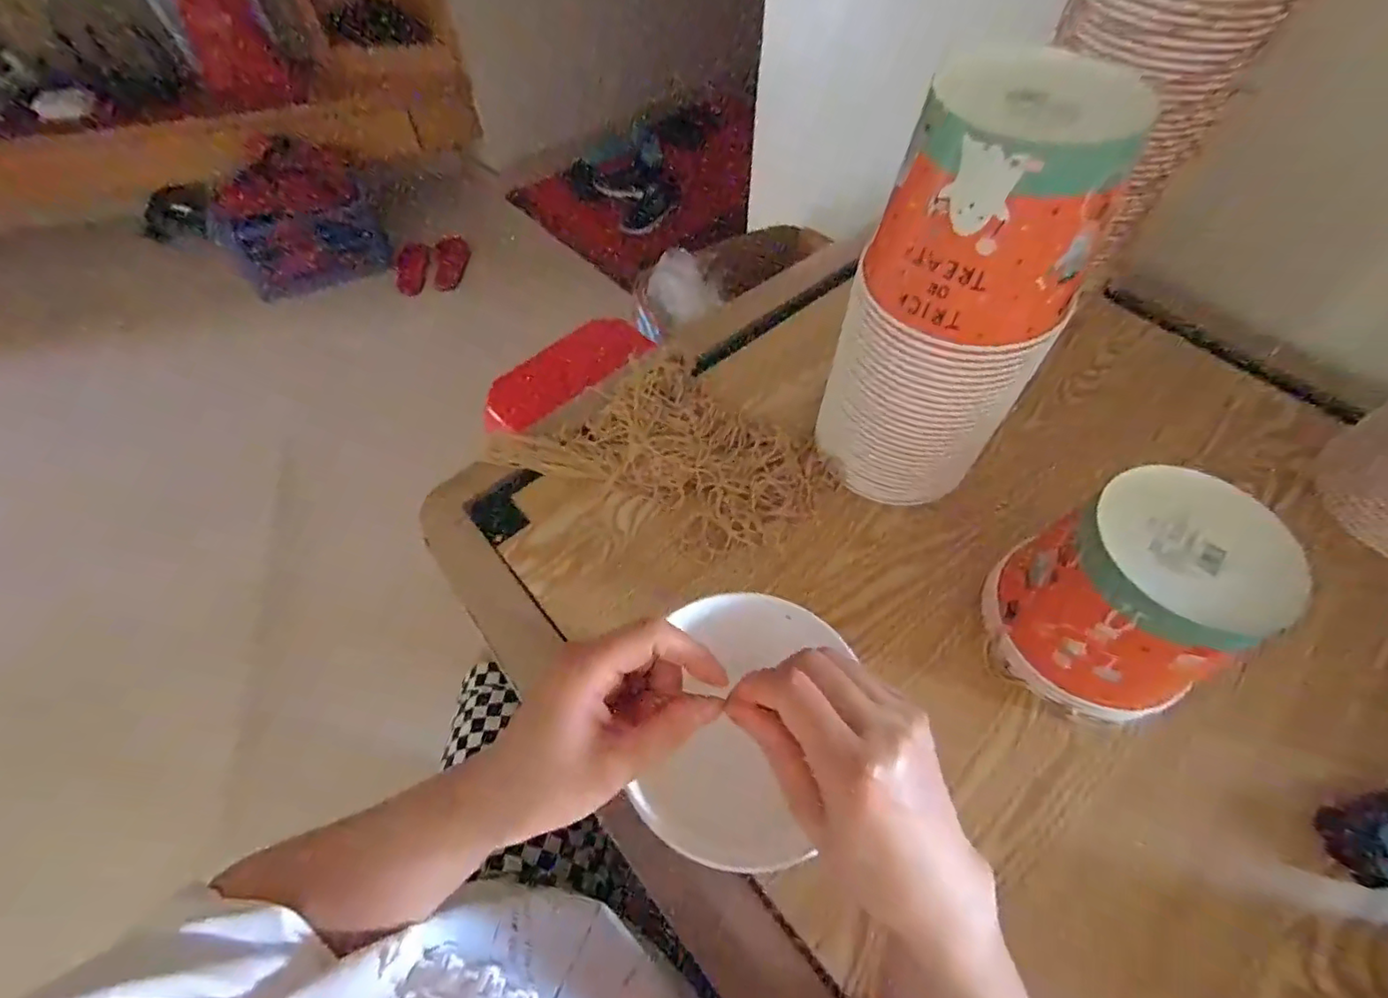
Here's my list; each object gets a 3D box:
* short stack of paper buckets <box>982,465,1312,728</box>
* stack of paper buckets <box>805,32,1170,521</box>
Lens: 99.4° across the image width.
[{"bbox_3d":[0.332,0.082,0.460,0.135,0.167,0.150,-12,58,-8],"label":"short stack of paper buckets"},{"bbox_3d":[0.206,-0.144,0.489,0.130,0.340,0.154,-38,65,-22],"label":"stack of paper buckets"}]

